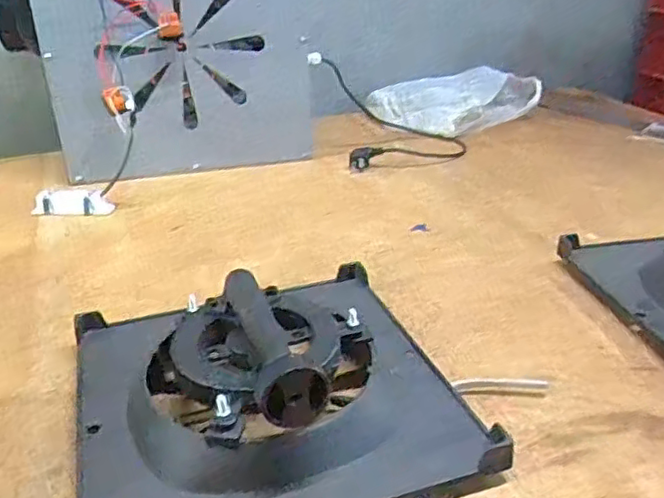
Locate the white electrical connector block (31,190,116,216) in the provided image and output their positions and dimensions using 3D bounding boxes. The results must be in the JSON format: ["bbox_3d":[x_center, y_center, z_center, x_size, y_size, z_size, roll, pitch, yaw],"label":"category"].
[{"bbox_3d":[-0.378,-0.066,0.925,0.112,0.031,0.030,1,26,5],"label":"white electrical connector block"}]

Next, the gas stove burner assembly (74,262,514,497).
[{"bbox_3d":[-0.057,0.091,0.518,0.294,0.098,0.287,-10,28,-17],"label":"gas stove burner assembly"}]

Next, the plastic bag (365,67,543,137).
[{"bbox_3d":[0.252,-0.312,1.345,0.350,0.078,0.238,-17,30,-28],"label":"plastic bag"}]

